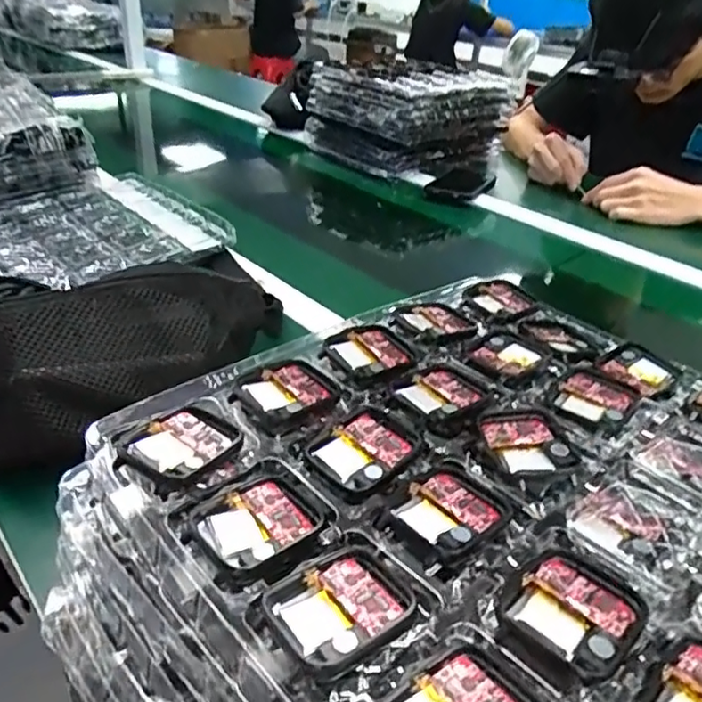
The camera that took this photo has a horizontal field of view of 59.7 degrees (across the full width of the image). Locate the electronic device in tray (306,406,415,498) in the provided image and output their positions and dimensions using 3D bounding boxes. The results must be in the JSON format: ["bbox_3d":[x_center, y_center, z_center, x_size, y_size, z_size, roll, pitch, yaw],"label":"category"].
[{"bbox_3d":[0.007,0.041,0.259,0.044,0.006,0.037,-26,43,-38],"label":"electronic device in tray"}]

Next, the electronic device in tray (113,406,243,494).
[{"bbox_3d":[-0.070,0.038,0.250,0.037,0.006,0.045,25,38,29],"label":"electronic device in tray"}]

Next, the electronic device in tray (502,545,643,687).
[{"bbox_3d":[0.071,0.084,0.196,0.046,0.006,0.037,-25,43,-38],"label":"electronic device in tray"}]

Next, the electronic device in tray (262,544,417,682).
[{"bbox_3d":[-0.002,0.081,0.198,0.044,0.008,0.038,-20,39,-32],"label":"electronic device in tray"}]

